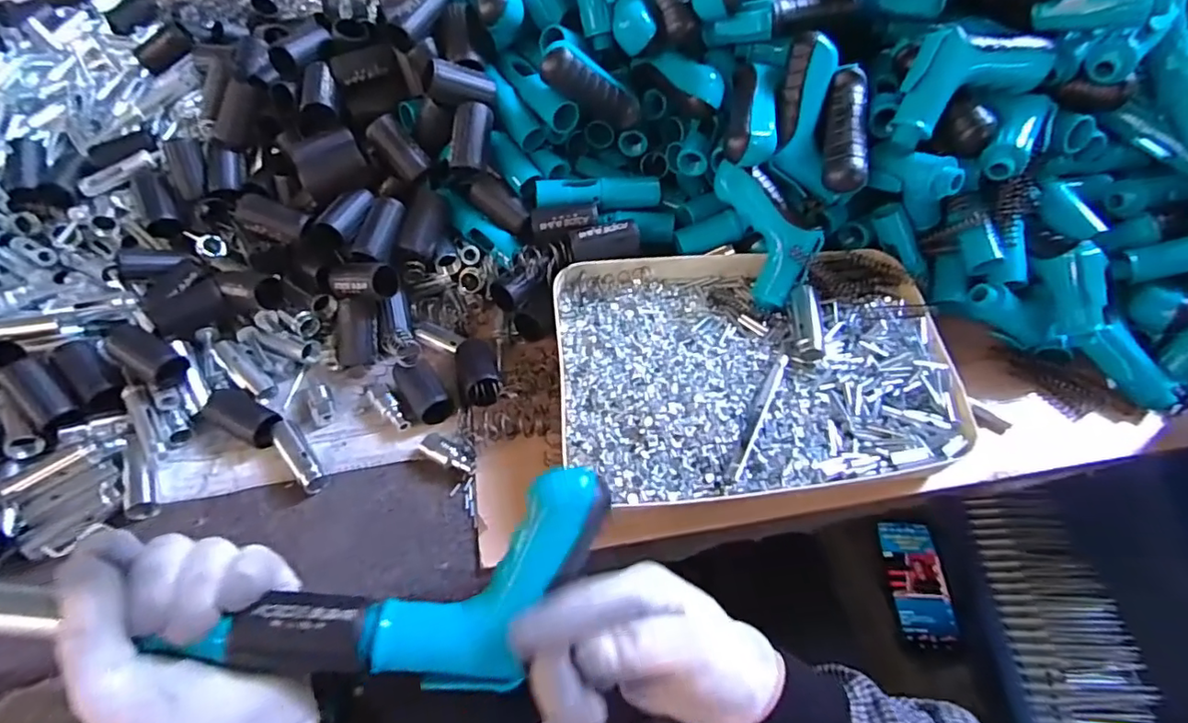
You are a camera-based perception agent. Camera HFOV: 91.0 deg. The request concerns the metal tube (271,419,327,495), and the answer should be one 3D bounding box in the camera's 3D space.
[{"bbox_3d":[-0.250,0.080,0.496,0.020,0.018,0.071,-34,61,-21],"label":"metal tube"}]

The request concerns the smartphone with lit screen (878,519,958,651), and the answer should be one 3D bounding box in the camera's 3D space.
[{"bbox_3d":[0.403,0.274,0.728,0.066,0.012,0.151,2,54,2],"label":"smartphone with lit screen"}]

